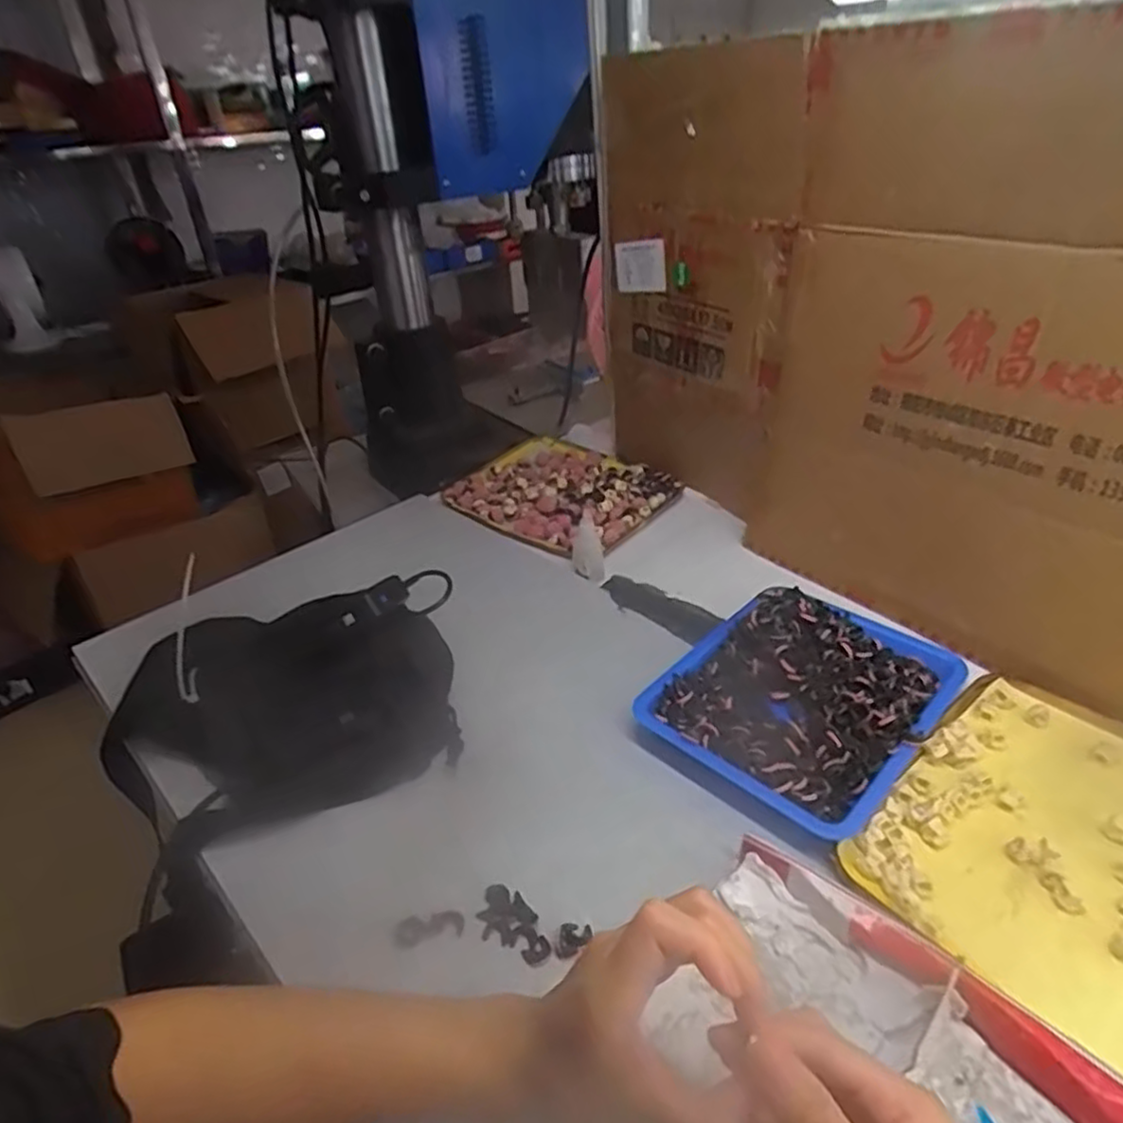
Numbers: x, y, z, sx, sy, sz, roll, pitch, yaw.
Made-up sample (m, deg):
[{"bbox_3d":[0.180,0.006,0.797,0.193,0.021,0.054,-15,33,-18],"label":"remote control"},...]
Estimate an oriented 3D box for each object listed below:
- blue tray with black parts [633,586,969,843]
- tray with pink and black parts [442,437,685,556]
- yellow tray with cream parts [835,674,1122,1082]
[{"bbox_3d":[0.185,0.098,0.535,0.214,0.036,0.170,-31,41,-33],"label":"blue tray with black parts"},{"bbox_3d":[-0.001,-0.083,0.859,0.238,0.030,0.196,19,41,33],"label":"tray with pink and black parts"},{"bbox_3d":[0.327,0.183,0.414,0.232,0.015,0.235,-29,39,-30],"label":"yellow tray with cream parts"}]

